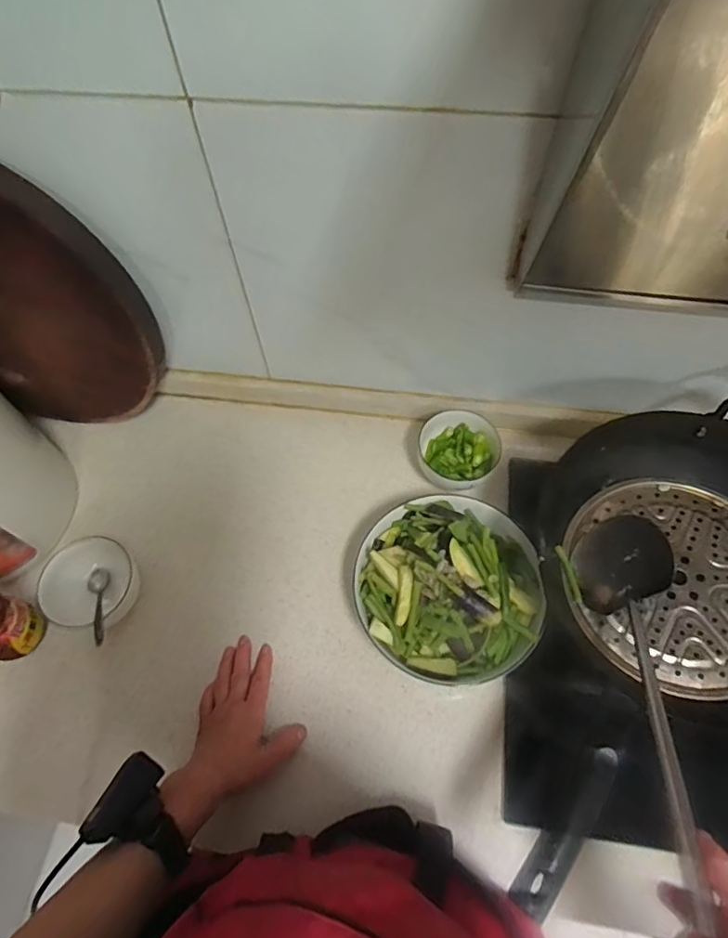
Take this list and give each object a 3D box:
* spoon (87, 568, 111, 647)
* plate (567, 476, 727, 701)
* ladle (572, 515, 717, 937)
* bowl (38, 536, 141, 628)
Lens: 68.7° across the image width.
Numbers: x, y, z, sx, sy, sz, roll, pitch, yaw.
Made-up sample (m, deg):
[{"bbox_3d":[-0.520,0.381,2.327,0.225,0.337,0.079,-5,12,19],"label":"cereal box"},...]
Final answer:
[{"bbox_3d":[-0.306,0.157,0.613,0.024,0.025,0.111,-26,32,-12],"label":"spoon"},{"bbox_3d":[0.347,0.117,0.581,0.224,0.021,0.236,-1,61,2],"label":"plate"},{"bbox_3d":[0.249,0.211,0.452,0.076,0.105,0.412,7,43,6],"label":"ladle"},{"bbox_3d":[-0.323,0.138,0.645,0.100,0.077,0.095,-1,62,1],"label":"bowl"}]

